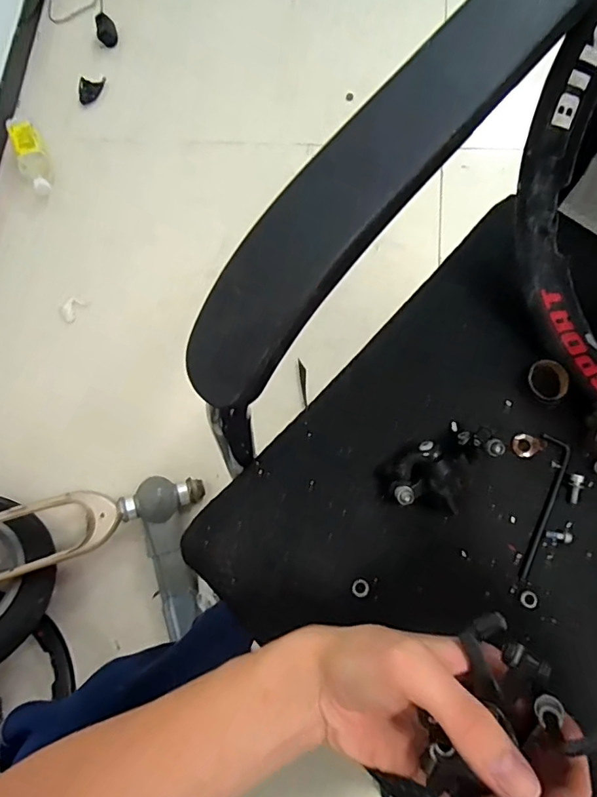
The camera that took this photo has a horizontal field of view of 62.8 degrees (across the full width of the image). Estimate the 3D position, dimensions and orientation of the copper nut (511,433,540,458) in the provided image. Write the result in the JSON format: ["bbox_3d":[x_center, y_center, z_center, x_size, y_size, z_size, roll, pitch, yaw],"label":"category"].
[{"bbox_3d":[0.175,0.036,0.378,0.019,0.004,0.018,-1,76,3],"label":"copper nut"}]

